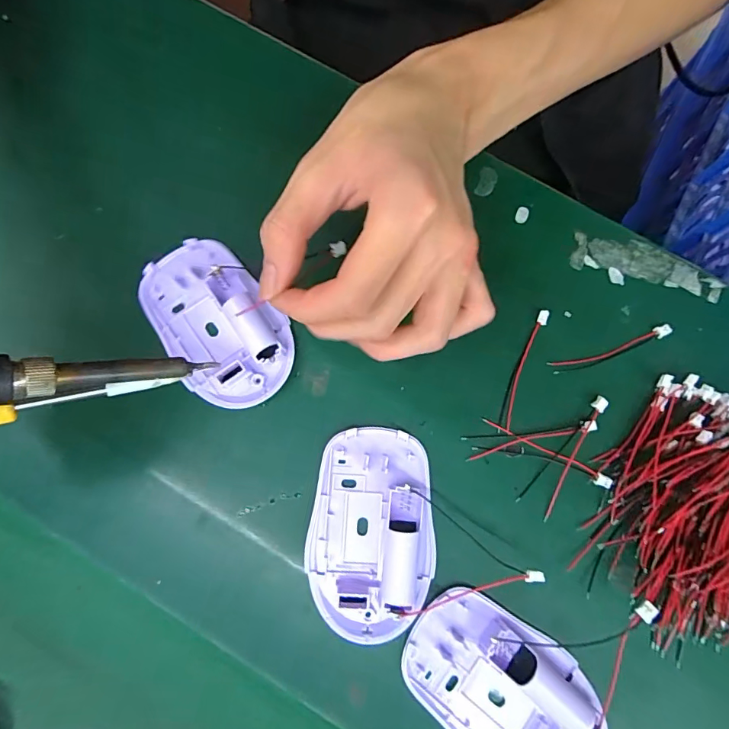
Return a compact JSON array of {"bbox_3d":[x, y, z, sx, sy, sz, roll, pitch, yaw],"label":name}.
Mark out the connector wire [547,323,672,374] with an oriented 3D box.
[{"bbox_3d":[0.134,-0.007,0.242,0.069,0.006,0.009,-18,81,-2],"label":"connector wire"}]

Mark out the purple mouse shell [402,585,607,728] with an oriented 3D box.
[{"bbox_3d":[0.065,0.151,0.201,0.061,0.019,0.095,-44,83,-6],"label":"purple mouse shell"}]

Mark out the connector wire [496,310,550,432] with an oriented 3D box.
[{"bbox_3d":[0.085,0.002,0.239,0.007,0.005,0.070,22,81,4],"label":"connector wire"}]

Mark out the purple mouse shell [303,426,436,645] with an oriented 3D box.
[{"bbox_3d":[0.004,0.081,0.216,0.062,0.016,0.095,10,81,2],"label":"purple mouse shell"}]

